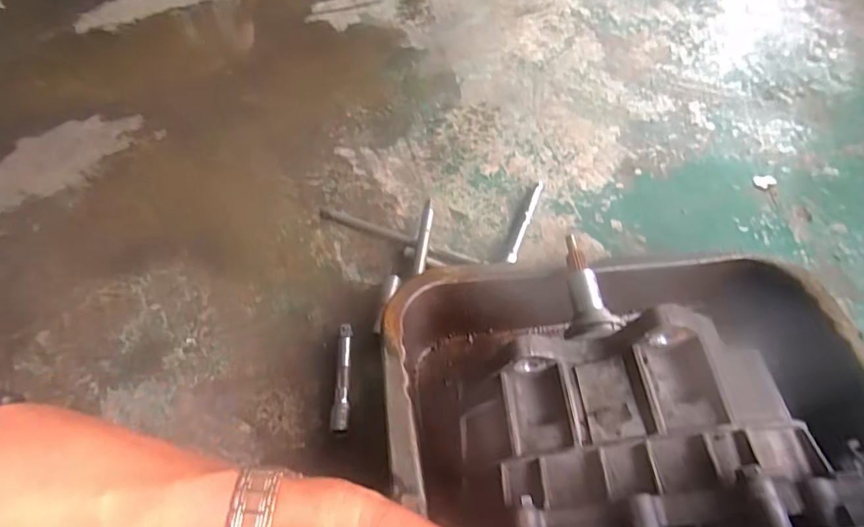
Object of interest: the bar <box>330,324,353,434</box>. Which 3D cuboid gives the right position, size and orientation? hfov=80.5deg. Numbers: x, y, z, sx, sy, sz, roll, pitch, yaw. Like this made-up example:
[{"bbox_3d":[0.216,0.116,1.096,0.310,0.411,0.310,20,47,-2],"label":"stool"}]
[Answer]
[{"bbox_3d":[-0.095,0.117,0.545,0.018,0.015,0.120,0,52,-1],"label":"bar"}]

